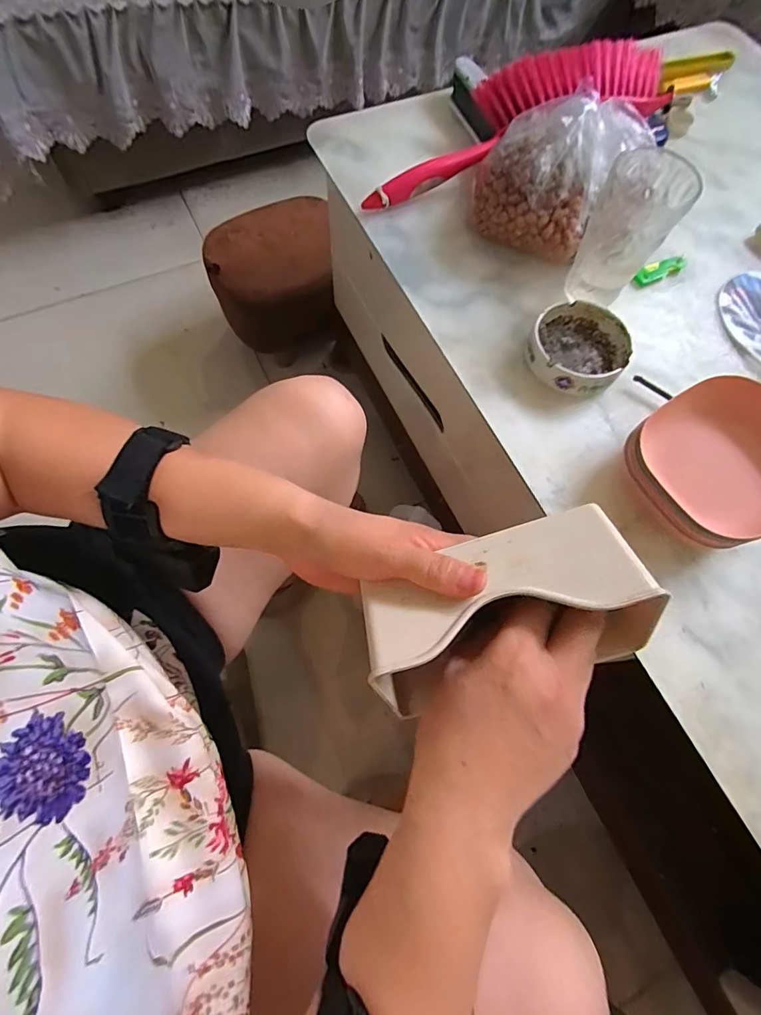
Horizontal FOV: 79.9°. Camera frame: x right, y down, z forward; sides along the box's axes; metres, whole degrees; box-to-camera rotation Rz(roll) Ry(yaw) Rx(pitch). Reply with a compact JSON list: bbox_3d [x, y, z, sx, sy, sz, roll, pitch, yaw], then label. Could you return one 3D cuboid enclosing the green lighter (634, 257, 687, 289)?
[{"bbox_3d":[0.328,-0.279,0.535,0.066,0.007,0.021,-23,71,-10],"label":"green lighter"}]

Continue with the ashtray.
[{"bbox_3d":[0.203,-0.164,0.472,0.095,0.033,0.102,1,69,-1],"label":"ashtray"}]

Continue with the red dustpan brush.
[{"bbox_3d":[0.139,-0.475,0.555,0.357,0.092,0.127,-17,70,-8],"label":"red dustpan brush"}]

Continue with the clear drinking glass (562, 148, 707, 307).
[{"bbox_3d":[0.245,-0.272,0.464,0.071,0.128,0.084,31,71,10],"label":"clear drinking glass"}]

